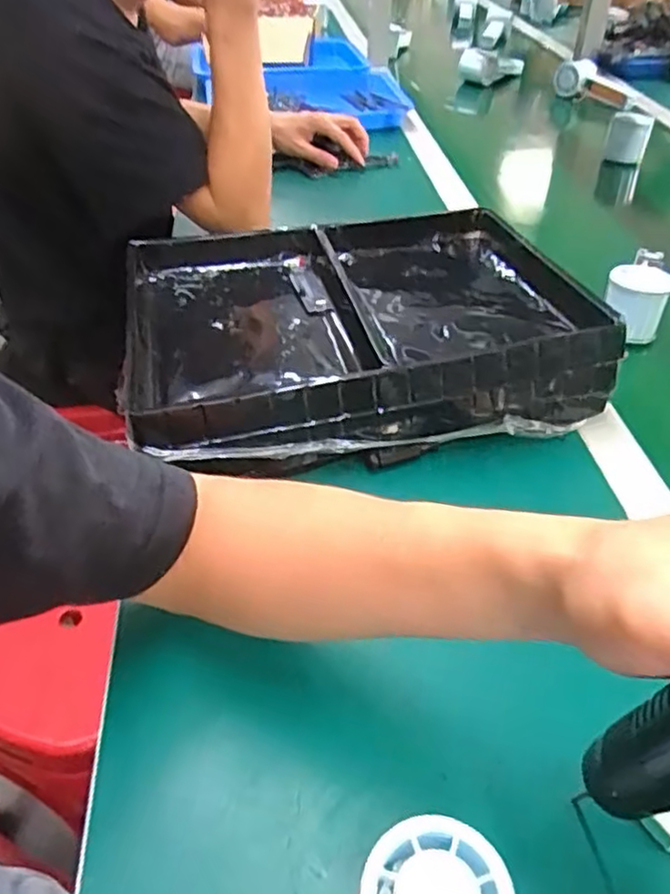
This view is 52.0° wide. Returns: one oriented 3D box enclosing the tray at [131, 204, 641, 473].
[{"bbox_3d":[0.013,-0.108,0.604,0.373,0.075,0.281,-7,42,-8],"label":"tray"}]

